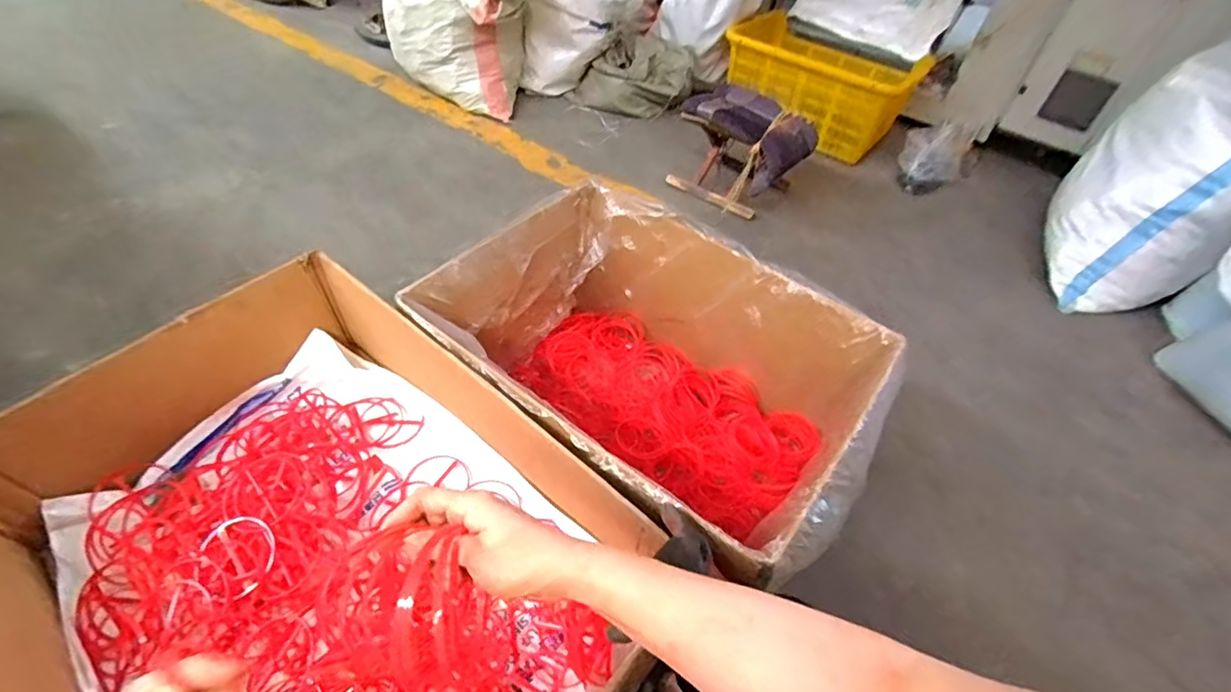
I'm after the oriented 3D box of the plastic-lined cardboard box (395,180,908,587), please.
[{"bbox_3d":[0.056,0.065,0.880,0.614,0.300,0.447,34,52,23],"label":"plastic-lined cardboard box"}]

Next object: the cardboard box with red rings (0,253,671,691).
[{"bbox_3d":[-0.342,0.218,0.605,0.647,0.189,0.487,32,51,21],"label":"cardboard box with red rings"}]

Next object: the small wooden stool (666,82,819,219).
[{"bbox_3d":[0.381,-0.568,1.618,0.320,0.266,0.325,36,53,24],"label":"small wooden stool"}]

